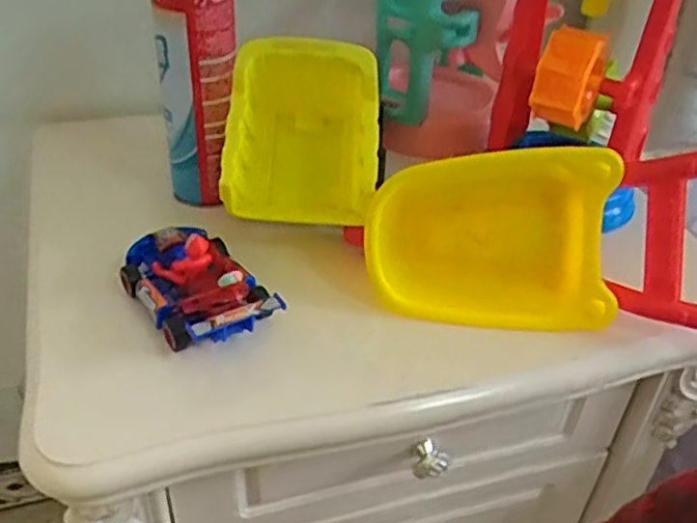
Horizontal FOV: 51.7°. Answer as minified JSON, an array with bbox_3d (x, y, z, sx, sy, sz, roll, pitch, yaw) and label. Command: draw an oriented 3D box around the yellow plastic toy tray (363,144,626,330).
[{"bbox_3d":[0.105,-0.018,0.542,0.177,0.132,0.027,0,12,5],"label":"yellow plastic toy tray"}]

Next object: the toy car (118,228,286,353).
[{"bbox_3d":[-0.112,0.013,0.526,0.081,0.050,0.139,-19,42,-27],"label":"toy car"}]

